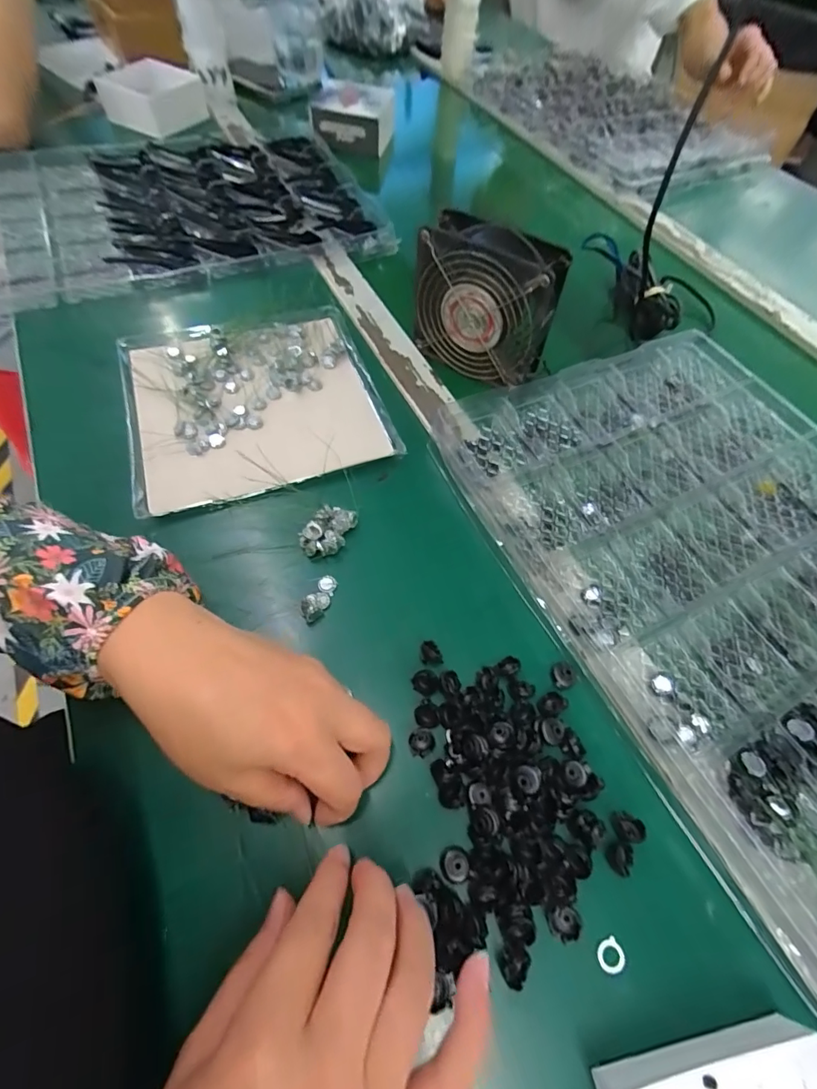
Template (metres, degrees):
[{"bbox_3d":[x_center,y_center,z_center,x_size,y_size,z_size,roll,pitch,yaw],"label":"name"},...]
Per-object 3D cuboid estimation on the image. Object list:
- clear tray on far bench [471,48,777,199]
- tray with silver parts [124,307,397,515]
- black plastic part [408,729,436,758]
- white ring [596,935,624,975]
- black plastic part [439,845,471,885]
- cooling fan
[{"bbox_3d":[0.340,-0.772,0.805,0.320,0.038,0.555,-19,63,-14],"label":"clear tray on far bench"},{"bbox_3d":[-0.133,-0.129,0.399,0.200,0.017,0.206,-17,62,-12],"label":"tray with silver parts"},{"bbox_3d":[0.008,0.117,0.272,0.015,0.010,0.014,1,60,-2],"label":"black plastic part"},{"bbox_3d":[0.101,0.205,0.231,0.013,0.004,0.013,-20,63,-14],"label":"white ring"},{"bbox_3d":[0.025,0.168,0.242,0.016,0.007,0.016,1,60,-2],"label":"black plastic part"},{"bbox_3d":[0.067,-0.211,0.405,0.114,0.102,0.050,35,64,16],"label":"cooling fan"}]

